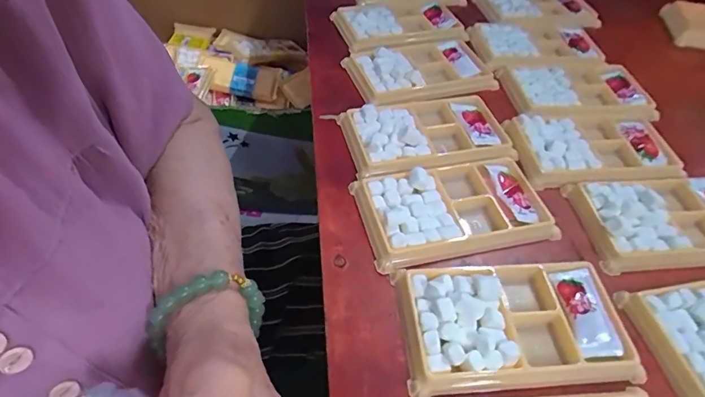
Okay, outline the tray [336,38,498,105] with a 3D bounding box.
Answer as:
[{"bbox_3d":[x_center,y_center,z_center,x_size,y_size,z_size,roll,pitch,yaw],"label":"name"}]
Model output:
[{"bbox_3d":[0.065,-0.128,0.436,0.134,0.019,0.086,-14,52,-16],"label":"tray"}]

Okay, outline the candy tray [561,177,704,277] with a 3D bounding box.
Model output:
[{"bbox_3d":[0.238,0.015,0.334,0.132,0.019,0.080,-2,49,-6],"label":"candy tray"}]

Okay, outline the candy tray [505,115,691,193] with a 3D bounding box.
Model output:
[{"bbox_3d":[0.201,-0.045,0.383,0.139,0.016,0.083,-7,50,-10],"label":"candy tray"}]

